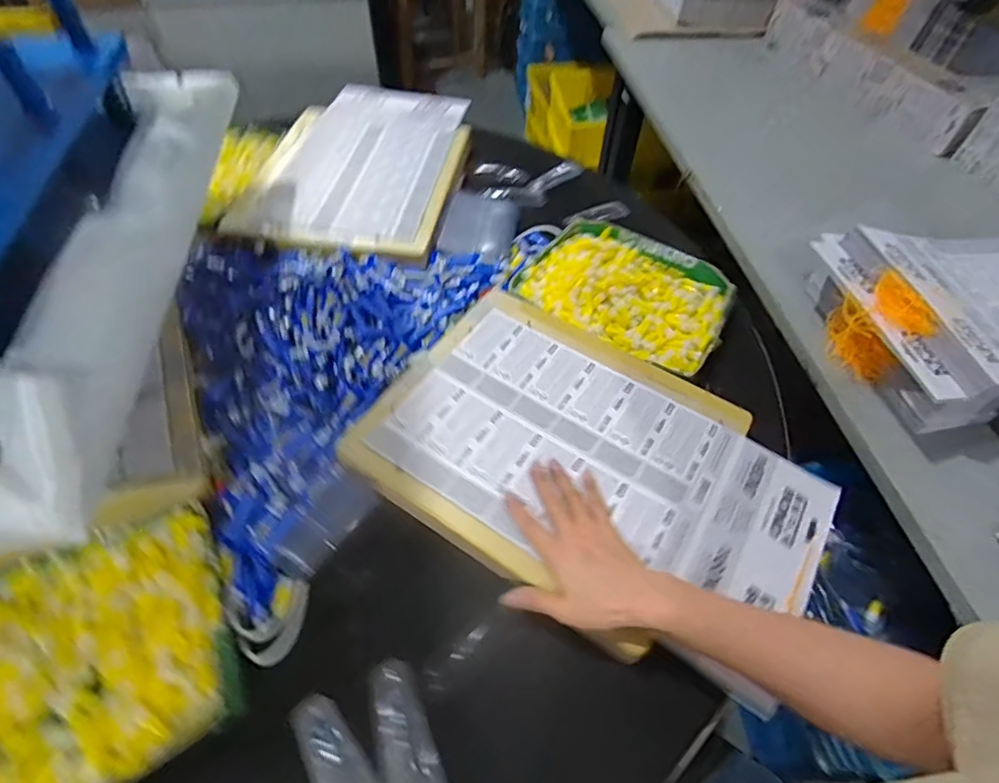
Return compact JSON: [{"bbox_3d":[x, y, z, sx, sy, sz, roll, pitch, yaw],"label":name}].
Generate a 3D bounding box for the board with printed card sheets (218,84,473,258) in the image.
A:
[{"bbox_3d":[-0.215,-0.388,0.875,0.300,0.016,0.470,8,54,4],"label":"board with printed card sheets"}]

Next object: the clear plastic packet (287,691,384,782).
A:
[{"bbox_3d":[-0.123,0.289,0.408,0.045,0.013,0.118,-32,61,-22],"label":"clear plastic packet"}]

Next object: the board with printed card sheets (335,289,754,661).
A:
[{"bbox_3d":[0.055,0.042,0.568,0.342,0.017,0.302,30,57,18],"label":"board with printed card sheets"}]

